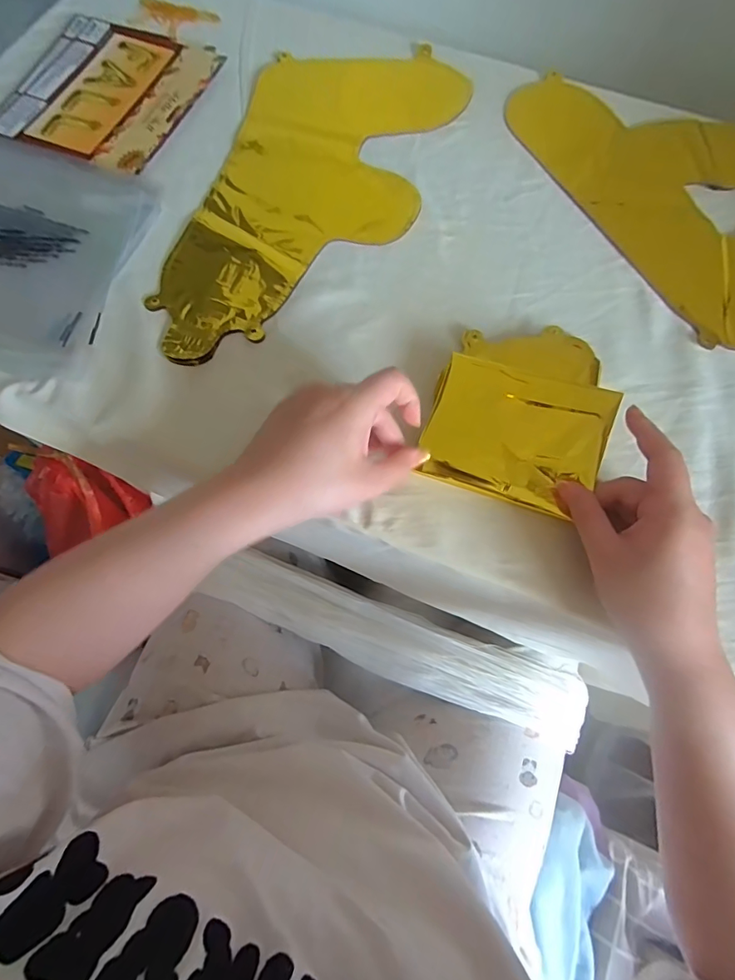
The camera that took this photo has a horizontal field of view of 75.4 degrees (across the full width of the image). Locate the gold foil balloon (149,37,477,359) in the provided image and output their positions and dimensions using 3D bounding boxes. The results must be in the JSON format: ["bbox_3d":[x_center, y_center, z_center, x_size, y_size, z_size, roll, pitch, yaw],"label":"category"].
[{"bbox_3d":[-0.055,-0.283,0.447,0.195,0.023,0.409,20,69,5],"label":"gold foil balloon"}]

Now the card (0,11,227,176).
[{"bbox_3d":[-0.267,-0.408,0.485,0.175,0.006,0.193,18,69,5],"label":"card"}]

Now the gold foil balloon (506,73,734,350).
[{"bbox_3d":[0.347,-0.306,0.473,0.288,0.010,0.365,-22,71,-10],"label":"gold foil balloon"}]

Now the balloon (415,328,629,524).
[{"bbox_3d":[0.119,-0.069,0.363,0.123,0.033,0.156,20,69,5],"label":"balloon"}]

